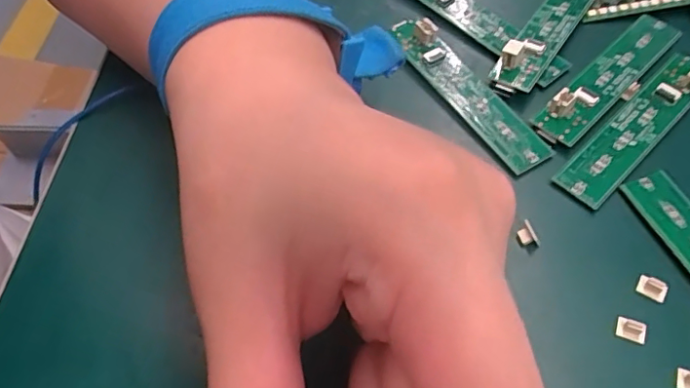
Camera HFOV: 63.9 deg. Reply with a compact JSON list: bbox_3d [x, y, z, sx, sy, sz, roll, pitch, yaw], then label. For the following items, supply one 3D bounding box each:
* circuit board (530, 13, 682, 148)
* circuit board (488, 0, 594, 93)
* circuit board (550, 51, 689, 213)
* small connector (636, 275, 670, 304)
[{"bbox_3d":[0.101,-0.046,0.209,0.079,0.008,0.017,-40,65,-23],"label":"circuit board"},{"bbox_3d":[0.083,-0.068,0.222,0.016,0.011,0.078,32,62,18],"label":"circuit board"},{"bbox_3d":[0.105,-0.026,0.195,0.079,0.011,0.018,-39,65,-23],"label":"circuit board"},{"bbox_3d":[0.093,0.028,0.166,0.008,0.005,0.005,32,62,18],"label":"small connector"}]

